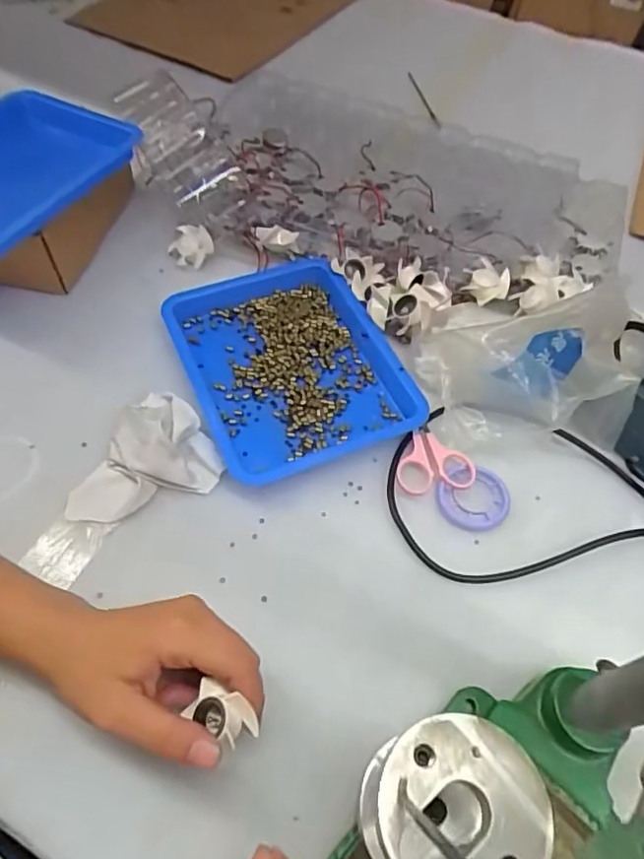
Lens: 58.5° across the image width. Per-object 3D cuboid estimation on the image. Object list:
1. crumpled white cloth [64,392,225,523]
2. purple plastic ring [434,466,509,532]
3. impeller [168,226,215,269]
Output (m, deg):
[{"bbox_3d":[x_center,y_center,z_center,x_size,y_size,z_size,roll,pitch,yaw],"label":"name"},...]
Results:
[{"bbox_3d":[-0.132,0.025,0.443,0.091,0.042,0.118,23,59,10],"label":"crumpled white cloth"},{"bbox_3d":[0.120,0.053,0.455,0.055,0.006,0.054,2,58,-3],"label":"purple plastic ring"},{"bbox_3d":[-0.134,-0.189,0.594,0.040,0.033,0.040,2,58,-3],"label":"impeller"}]

